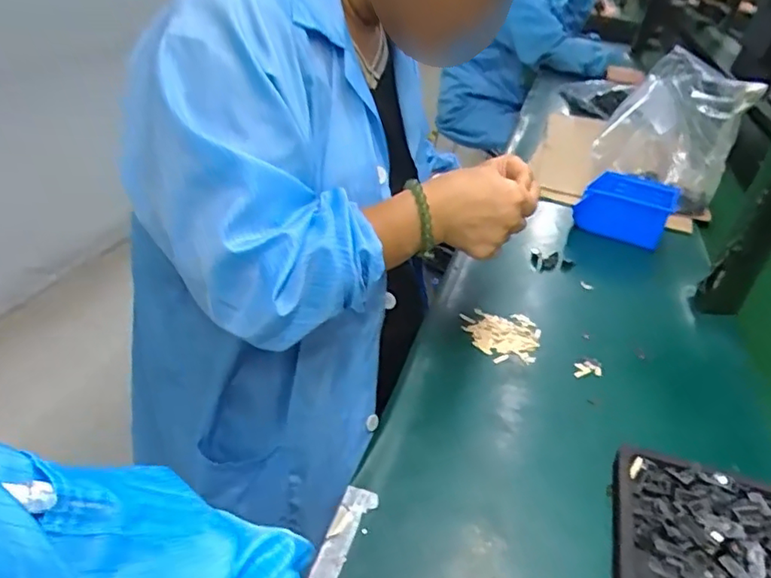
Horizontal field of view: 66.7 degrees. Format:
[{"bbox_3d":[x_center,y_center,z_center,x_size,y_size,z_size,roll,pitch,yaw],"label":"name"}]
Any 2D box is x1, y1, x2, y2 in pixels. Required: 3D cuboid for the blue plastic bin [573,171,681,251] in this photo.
[{"bbox_3d":[0.370,-0.121,0.912,0.138,0.067,0.106,23,37,26],"label":"blue plastic bin"}]

